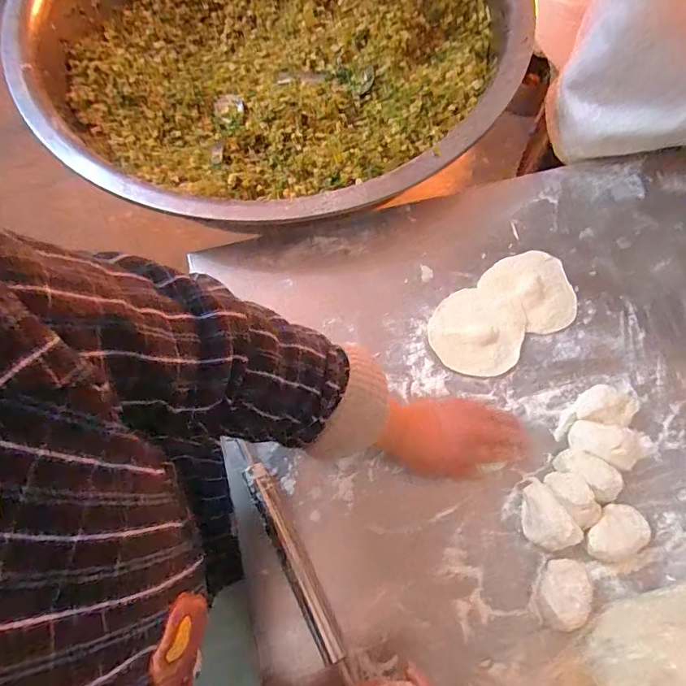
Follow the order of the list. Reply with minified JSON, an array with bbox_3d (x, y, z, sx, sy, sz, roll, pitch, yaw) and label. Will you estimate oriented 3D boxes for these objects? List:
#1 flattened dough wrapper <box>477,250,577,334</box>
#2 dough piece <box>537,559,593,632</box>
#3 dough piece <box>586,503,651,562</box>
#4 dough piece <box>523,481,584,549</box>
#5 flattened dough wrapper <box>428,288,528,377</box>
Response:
[{"bbox_3d":[0.230,-0.061,0.556,0.104,0.011,0.103,-18,72,-5],"label":"flattened dough wrapper"},{"bbox_3d":[0.217,0.247,0.445,0.043,0.028,0.062,14,72,5],"label":"dough piece"},{"bbox_3d":[0.277,0.194,0.461,0.065,0.031,0.044,-40,75,-12],"label":"dough piece"},{"bbox_3d":[0.206,0.182,0.465,0.046,0.029,0.064,-32,74,-10],"label":"dough piece"},{"bbox_3d":[0.160,-0.015,0.540,0.107,0.004,0.108,-1,75,2],"label":"flattened dough wrapper"}]

